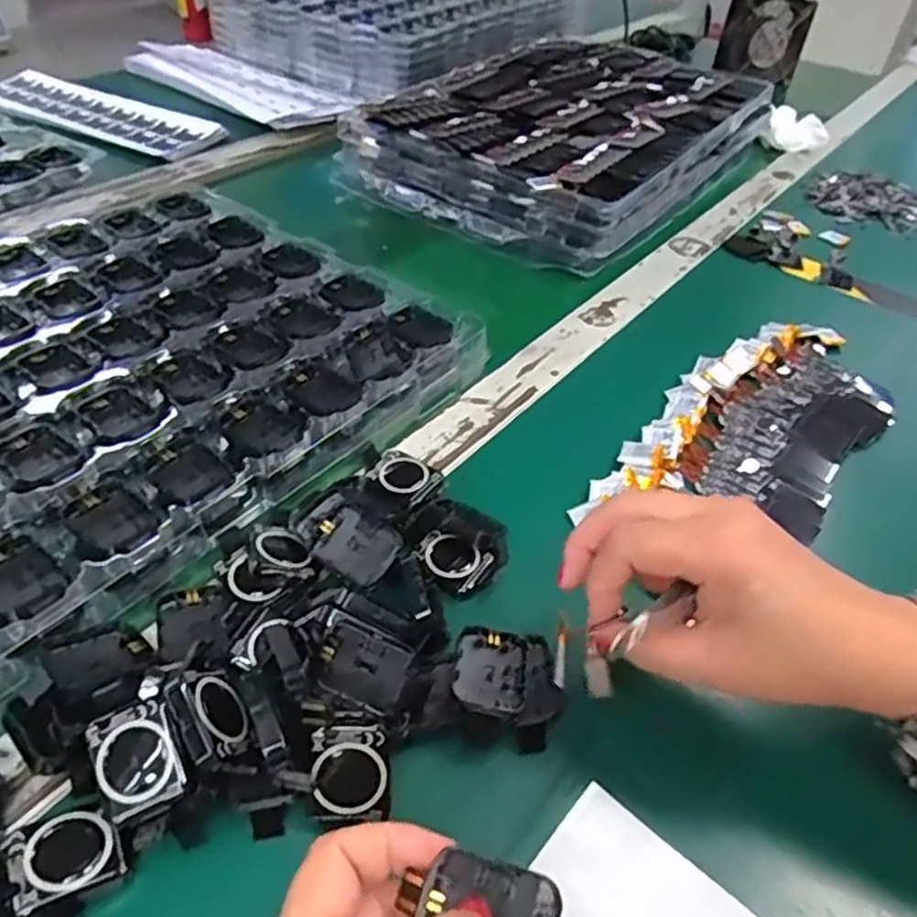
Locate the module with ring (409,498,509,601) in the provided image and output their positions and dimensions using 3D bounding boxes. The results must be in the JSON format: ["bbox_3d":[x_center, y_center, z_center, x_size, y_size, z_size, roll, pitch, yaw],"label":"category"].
[{"bbox_3d":[0.001,0.046,0.385,0.050,0.019,0.052,27,47,21],"label":"module with ring"}]

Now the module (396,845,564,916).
[{"bbox_3d":[0.010,0.140,0.219,0.050,0.013,0.030,16,46,14],"label":"module"}]

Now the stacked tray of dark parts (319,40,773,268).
[{"bbox_3d":[0.132,-0.366,0.789,0.305,0.063,0.460,31,48,24],"label":"stacked tray of dark parts"}]

